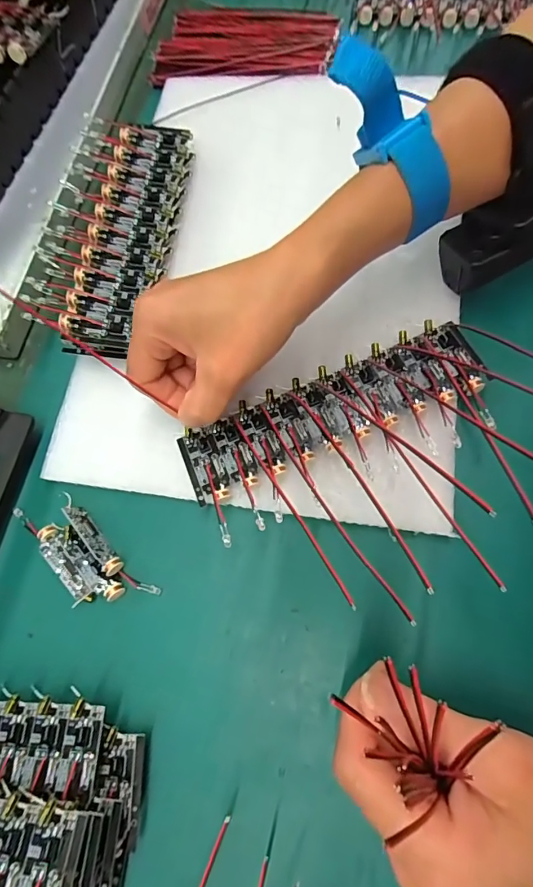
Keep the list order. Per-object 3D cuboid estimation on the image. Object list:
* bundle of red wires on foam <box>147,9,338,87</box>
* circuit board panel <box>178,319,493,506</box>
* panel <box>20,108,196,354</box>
[{"bbox_3d":[-0.016,-0.318,0.357,0.137,0.015,0.089,10,73,10],"label":"bundle of red wires on foam"},{"bbox_3d":[0.035,-0.018,0.238,0.163,0.007,0.047,-23,71,-1],"label":"circuit board panel"},{"bbox_3d":[-0.093,-0.130,0.279,0.072,0.025,0.166,4,72,8],"label":"panel"}]

